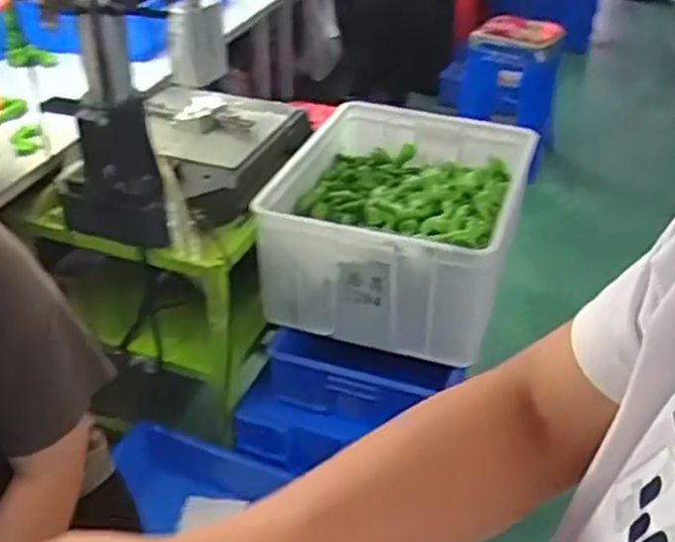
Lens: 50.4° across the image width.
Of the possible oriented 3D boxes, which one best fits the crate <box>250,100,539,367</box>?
[{"bbox_3d":[0.135,-0.122,1.661,0.510,0.290,0.626,14,37,13],"label":"crate"}]

